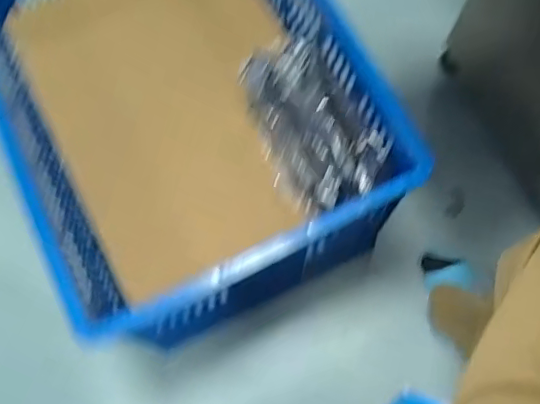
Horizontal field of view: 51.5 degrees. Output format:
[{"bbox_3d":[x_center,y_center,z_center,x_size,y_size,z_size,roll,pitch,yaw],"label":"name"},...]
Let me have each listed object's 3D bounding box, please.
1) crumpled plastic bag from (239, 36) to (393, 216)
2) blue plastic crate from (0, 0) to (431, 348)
[{"bbox_3d":[0.052,-0.126,0.814,0.148,0.085,0.286,-25,73,-7],"label":"crumpled plastic bag"},{"bbox_3d":[-0.152,-0.194,0.854,0.483,0.184,0.693,-26,73,-7],"label":"blue plastic crate"}]

